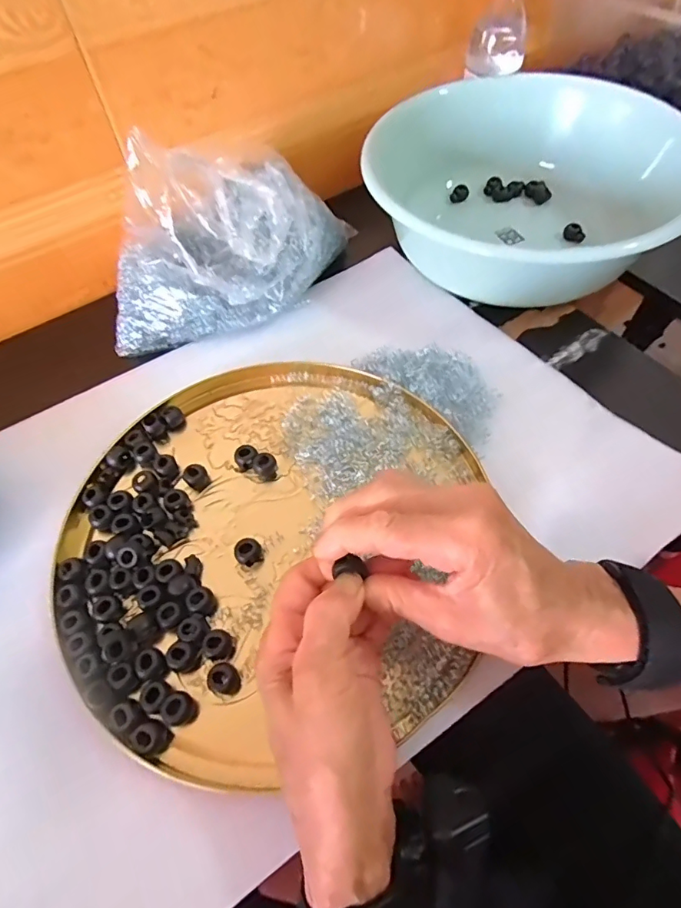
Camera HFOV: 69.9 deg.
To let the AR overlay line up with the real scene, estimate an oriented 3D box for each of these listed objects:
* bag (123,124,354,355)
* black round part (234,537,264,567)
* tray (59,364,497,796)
[{"bbox_3d":[-0.099,-0.187,0.412,0.242,0.141,0.092,-18,59,-5],"label":"bag"},{"bbox_3d":[-0.062,0.067,0.331,0.018,0.011,0.017,-1,58,2],"label":"black round part"},{"bbox_3d":[-0.054,0.050,0.340,0.271,0.030,0.289,-1,58,2],"label":"tray"}]

